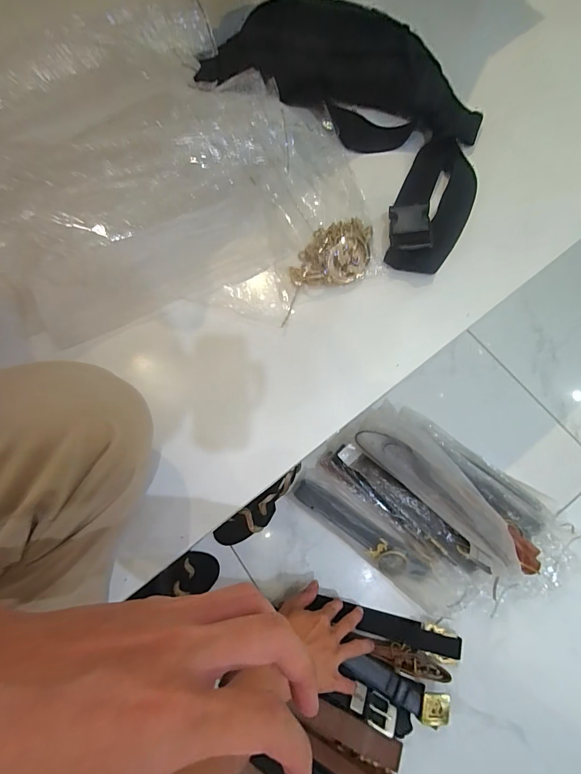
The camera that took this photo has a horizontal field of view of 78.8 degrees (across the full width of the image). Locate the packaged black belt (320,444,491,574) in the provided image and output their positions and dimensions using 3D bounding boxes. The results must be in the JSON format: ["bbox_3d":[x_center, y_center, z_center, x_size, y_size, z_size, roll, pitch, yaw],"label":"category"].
[{"bbox_3d":[0.179,0.189,0.554,0.271,0.095,0.046,37,79,12],"label":"packaged black belt"}]

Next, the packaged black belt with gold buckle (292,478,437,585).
[{"bbox_3d":[0.111,0.242,0.590,0.241,0.037,0.052,35,78,12],"label":"packaged black belt with gold buckle"}]

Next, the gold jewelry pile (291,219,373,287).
[{"bbox_3d":[0.045,-0.152,0.397,0.089,0.017,0.074,-4,73,2],"label":"gold jewelry pile"}]

